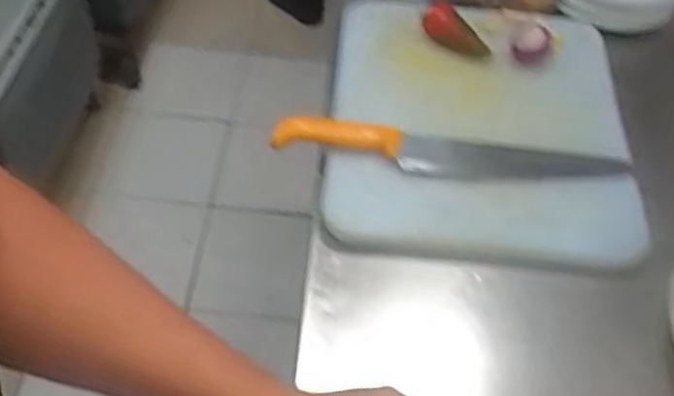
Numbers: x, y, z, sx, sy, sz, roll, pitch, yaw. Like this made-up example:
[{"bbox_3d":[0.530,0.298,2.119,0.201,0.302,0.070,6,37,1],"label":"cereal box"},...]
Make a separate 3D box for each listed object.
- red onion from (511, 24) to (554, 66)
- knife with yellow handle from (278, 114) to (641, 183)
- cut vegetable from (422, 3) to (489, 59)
[{"bbox_3d":[0.245,-0.192,0.898,0.048,0.041,0.046,21,53,12],"label":"red onion"},{"bbox_3d":[0.122,-0.048,0.777,0.380,0.028,0.055,5,51,-1],"label":"knife with yellow handle"},{"bbox_3d":[0.154,-0.211,0.916,0.094,0.029,0.035,40,57,6],"label":"cut vegetable"}]

